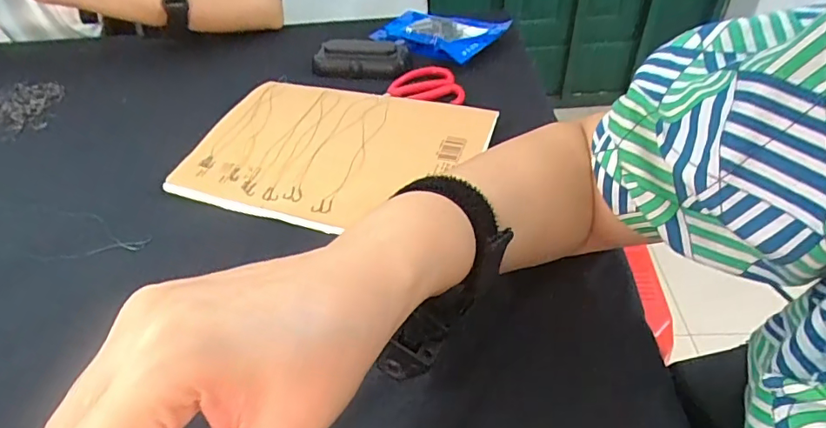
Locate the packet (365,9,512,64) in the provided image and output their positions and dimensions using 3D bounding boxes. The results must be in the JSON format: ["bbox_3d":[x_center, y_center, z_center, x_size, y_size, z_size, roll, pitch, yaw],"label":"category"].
[{"bbox_3d":[0.033,-0.228,0.622,0.159,0.020,0.088,20,49,23],"label":"packet"}]

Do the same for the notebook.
[{"bbox_3d":[-0.070,-0.065,0.468,0.261,0.009,0.187,9,46,13],"label":"notebook"}]

